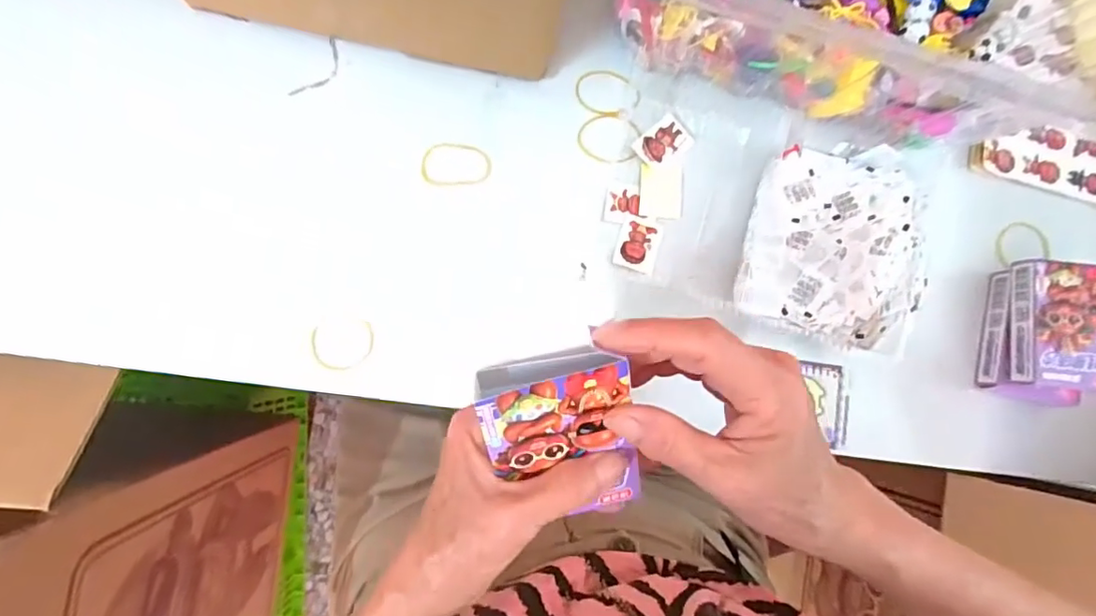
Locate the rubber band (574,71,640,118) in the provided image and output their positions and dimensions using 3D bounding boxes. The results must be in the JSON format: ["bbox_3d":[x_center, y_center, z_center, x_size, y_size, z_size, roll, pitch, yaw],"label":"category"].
[{"bbox_3d":[0.046,-0.163,0.421,0.049,0.004,0.034,-3,93,-5],"label":"rubber band"}]

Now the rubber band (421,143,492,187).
[{"bbox_3d":[-0.067,-0.104,0.407,0.050,0.006,0.033,3,82,-8],"label":"rubber band"}]

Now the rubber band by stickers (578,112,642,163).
[{"bbox_3d":[0.046,-0.129,0.420,0.047,0.004,0.040,-1,85,-1],"label":"rubber band by stickers"}]

